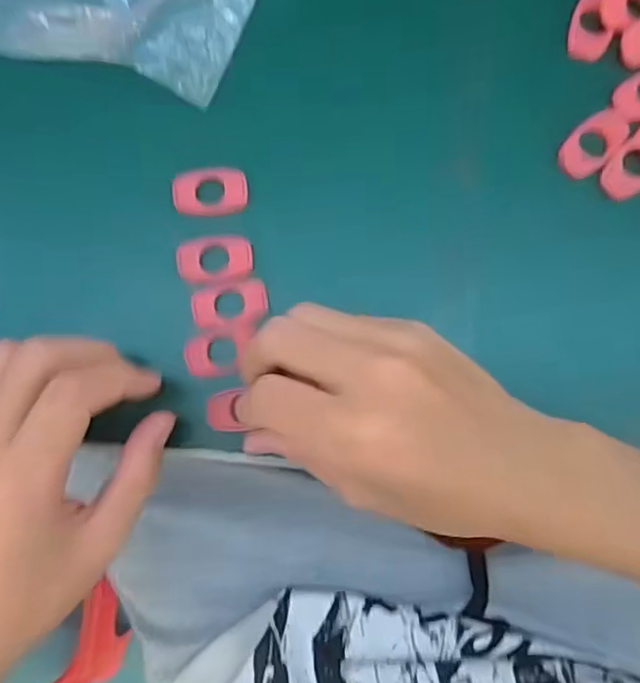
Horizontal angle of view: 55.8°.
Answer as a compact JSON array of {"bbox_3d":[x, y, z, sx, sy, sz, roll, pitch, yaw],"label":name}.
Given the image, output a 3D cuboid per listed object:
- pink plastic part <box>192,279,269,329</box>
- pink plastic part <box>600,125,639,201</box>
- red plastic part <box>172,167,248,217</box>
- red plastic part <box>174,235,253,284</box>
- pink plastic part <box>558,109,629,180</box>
[{"bbox_3d":[-0.038,-0.016,0.259,0.032,0.005,0.018,-11,85,1],"label":"pink plastic part"},{"bbox_3d":[0.138,-0.079,0.258,0.020,0.006,0.036,41,88,4],"label":"pink plastic part"},{"bbox_3d":[-0.047,-0.066,0.263,0.031,0.006,0.022,-3,85,1],"label":"red plastic part"},{"bbox_3d":[-0.045,-0.035,0.261,0.031,0.006,0.020,-4,85,1],"label":"red plastic part"},{"bbox_3d":[0.119,-0.087,0.263,0.019,0.006,0.033,40,87,4],"label":"pink plastic part"}]

